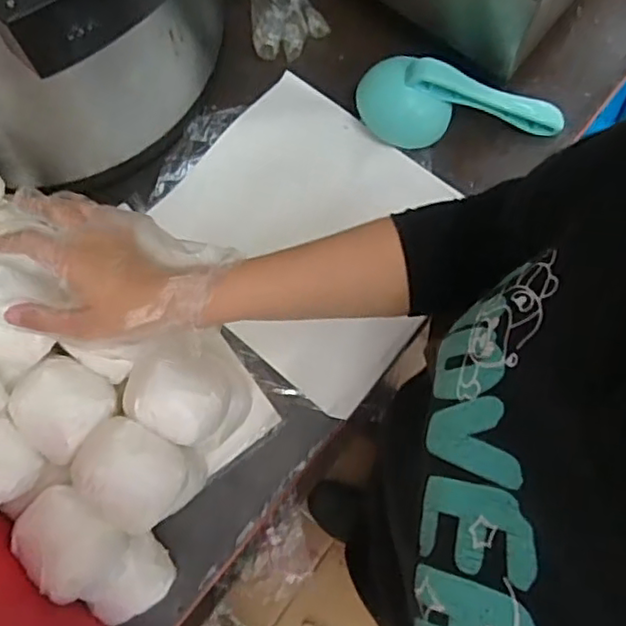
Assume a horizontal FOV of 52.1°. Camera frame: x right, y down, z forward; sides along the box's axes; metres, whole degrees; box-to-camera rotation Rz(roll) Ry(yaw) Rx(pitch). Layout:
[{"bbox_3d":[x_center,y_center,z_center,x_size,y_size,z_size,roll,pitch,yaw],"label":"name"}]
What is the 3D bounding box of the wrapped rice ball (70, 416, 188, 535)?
[{"bbox_3d":[-0.143,0.121,0.490,0.083,0.053,0.075,41,80,11],"label":"wrapped rice ball"}]

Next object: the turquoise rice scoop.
[{"bbox_3d":[0.143,-0.200,0.625,0.198,0.062,0.072,16,76,6],"label":"turquoise rice scoop"}]

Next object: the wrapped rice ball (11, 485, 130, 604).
[{"bbox_3d":[-0.187,0.173,0.492,0.080,0.047,0.067,41,80,11],"label":"wrapped rice ball"}]

